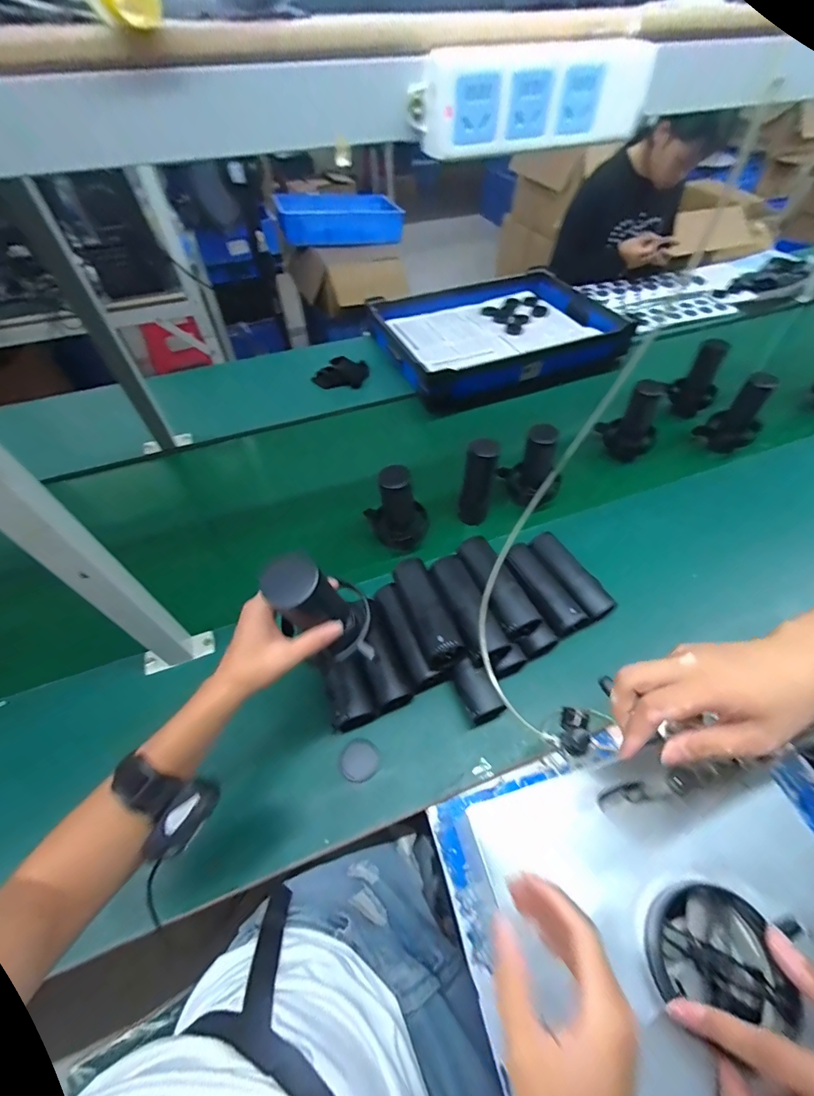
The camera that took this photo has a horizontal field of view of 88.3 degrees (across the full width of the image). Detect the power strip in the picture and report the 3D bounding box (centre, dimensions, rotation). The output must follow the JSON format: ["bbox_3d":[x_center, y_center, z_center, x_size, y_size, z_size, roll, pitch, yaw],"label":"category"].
[{"bbox_3d":[0.093,-0.329,0.308,0.179,0.051,0.030,-18,55,-12],"label":"power strip"}]

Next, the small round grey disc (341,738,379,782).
[{"bbox_3d":[-0.063,0.284,0.559,0.050,0.004,0.048,0,53,0],"label":"small round grey disc"}]

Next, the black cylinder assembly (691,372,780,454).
[{"bbox_3d":[0.699,-0.286,0.872,0.107,0.150,0.093,-35,60,-23],"label":"black cylinder assembly"}]

